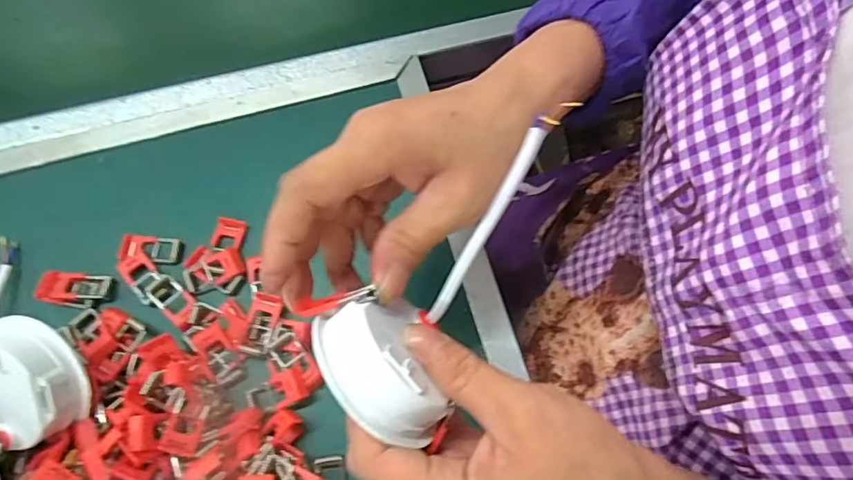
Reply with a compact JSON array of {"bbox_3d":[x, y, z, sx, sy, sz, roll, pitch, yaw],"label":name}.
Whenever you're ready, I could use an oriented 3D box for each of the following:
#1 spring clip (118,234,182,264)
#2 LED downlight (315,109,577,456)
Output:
[{"bbox_3d":[-0.176,0.005,0.342,0.036,0.007,0.018,1,70,0],"label":"spring clip"},{"bbox_3d":[0.010,0.013,0.232,0.062,0.050,0.142,32,75,10],"label":"LED downlight"}]

